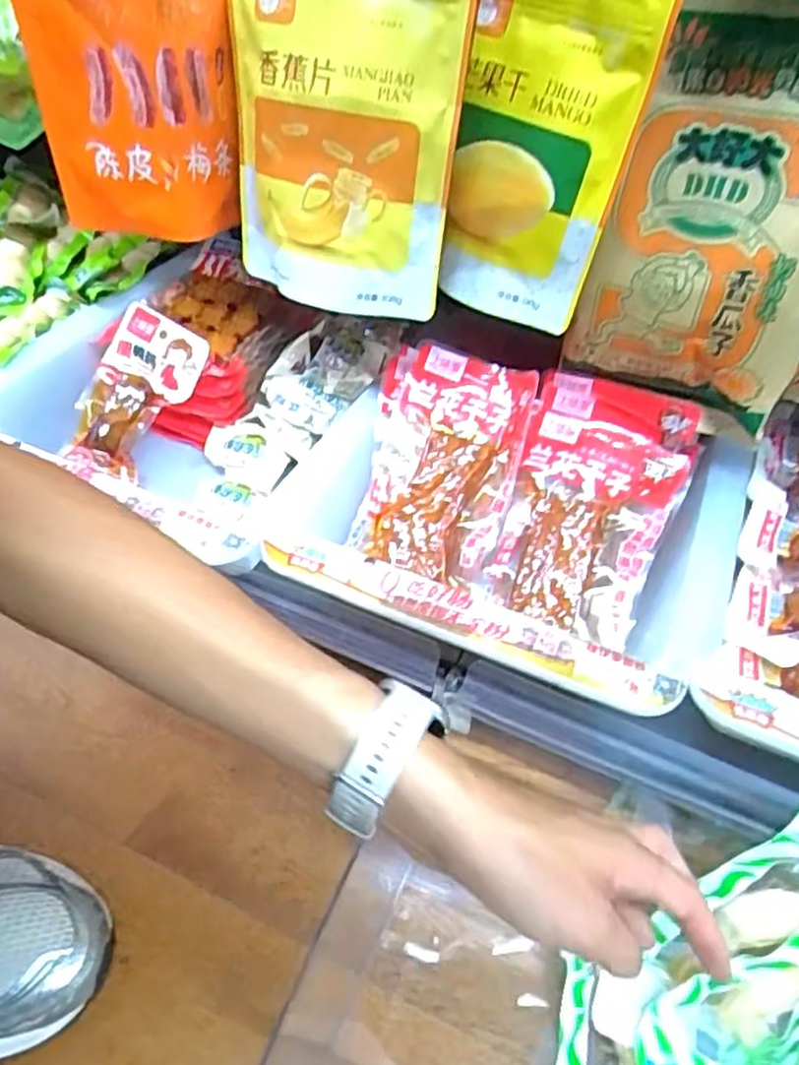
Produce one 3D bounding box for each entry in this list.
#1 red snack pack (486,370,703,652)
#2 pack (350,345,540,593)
[{"bbox_3d":[0.120,-0.015,0.465,0.100,0.033,0.162,18,80,13],"label":"red snack pack"},{"bbox_3d":[0.022,-0.045,0.476,0.108,0.033,0.141,19,85,25],"label":"pack"}]

